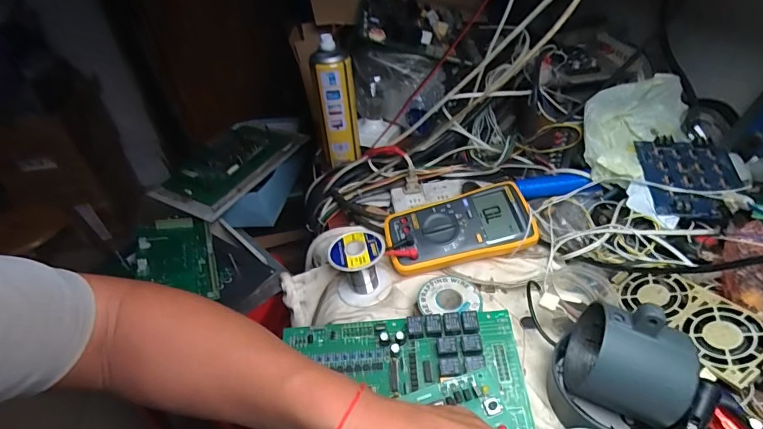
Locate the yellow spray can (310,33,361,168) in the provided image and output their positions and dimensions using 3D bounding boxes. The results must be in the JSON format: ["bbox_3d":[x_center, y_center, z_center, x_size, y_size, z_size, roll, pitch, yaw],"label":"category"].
[{"bbox_3d":[-0.075,-0.186,0.693,0.064,0.187,0.059,-7,40,-1],"label":"yellow spray can"}]

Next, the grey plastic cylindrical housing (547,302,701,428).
[{"bbox_3d":[0.199,0.130,0.351,0.101,0.109,0.086,19,46,27],"label":"grey plastic cylindrical housing"}]

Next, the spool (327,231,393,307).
[{"bbox_3d":[-0.025,0.060,0.490,0.063,0.060,0.059,-11,40,-5],"label":"spool"}]

